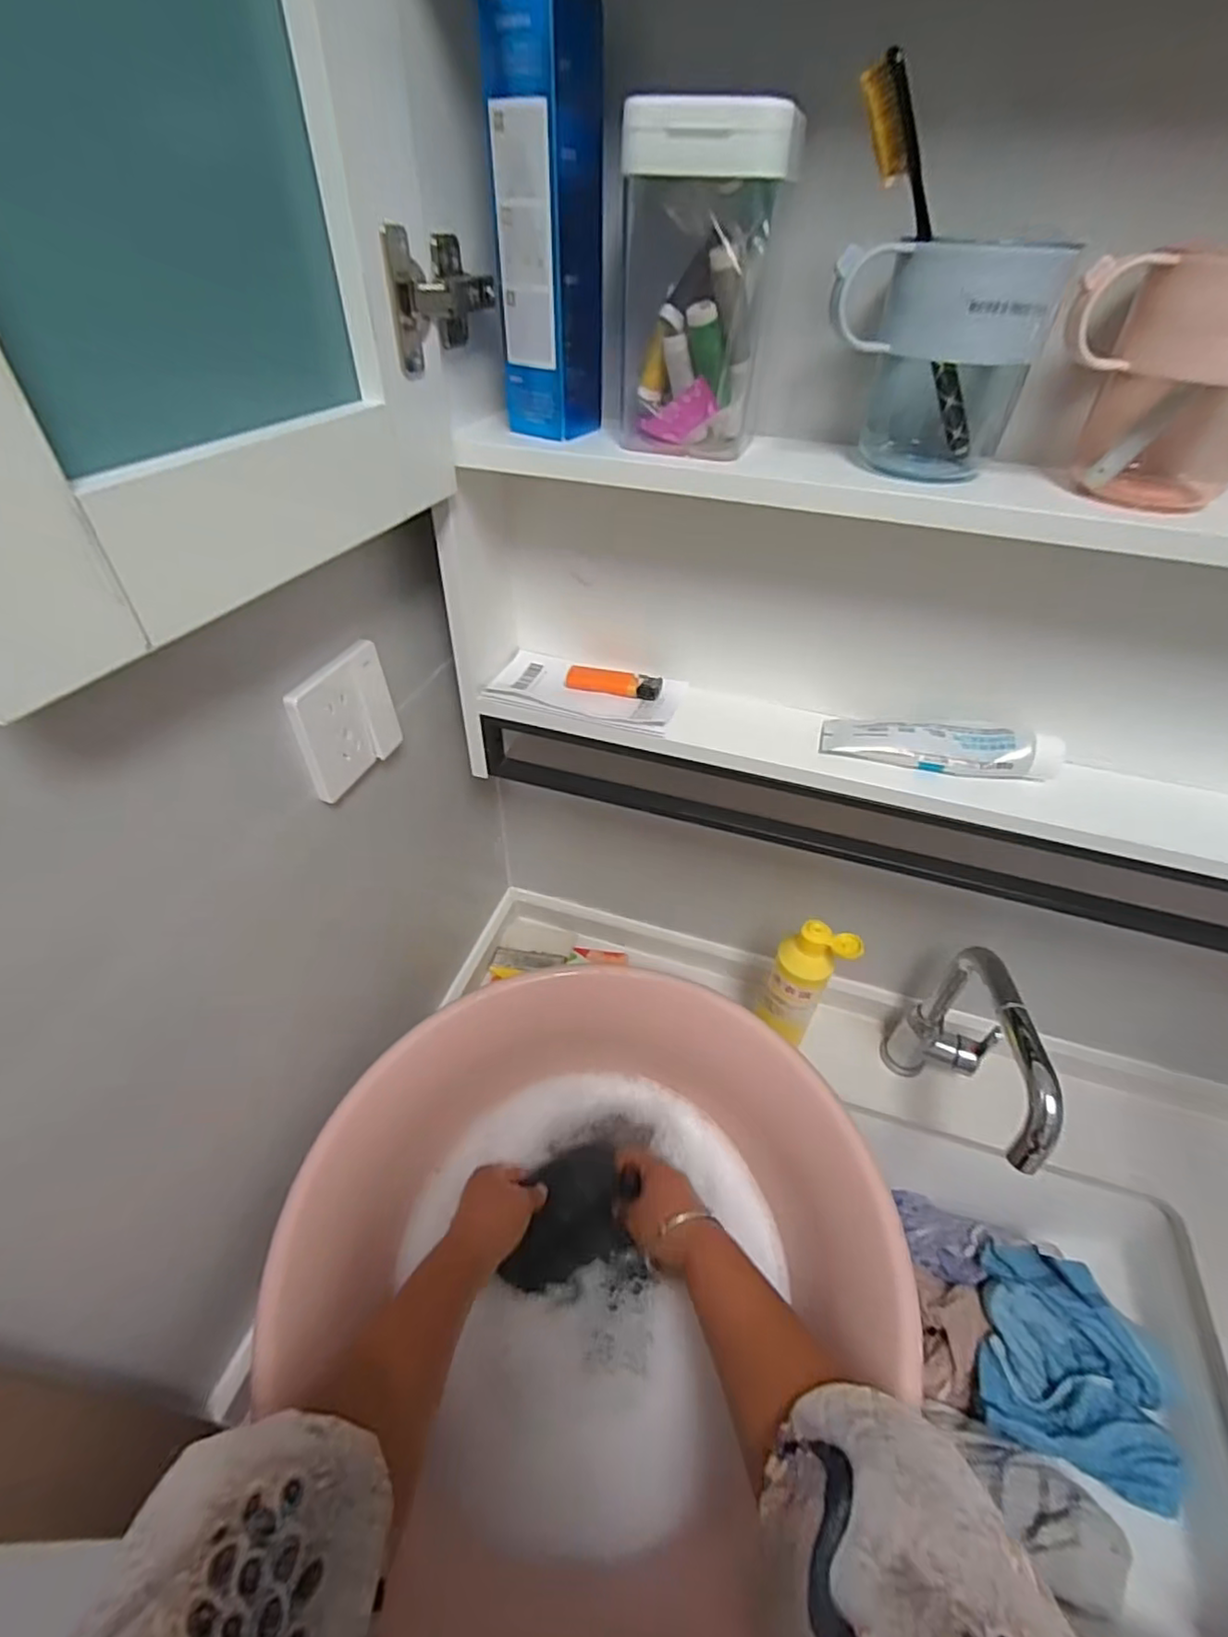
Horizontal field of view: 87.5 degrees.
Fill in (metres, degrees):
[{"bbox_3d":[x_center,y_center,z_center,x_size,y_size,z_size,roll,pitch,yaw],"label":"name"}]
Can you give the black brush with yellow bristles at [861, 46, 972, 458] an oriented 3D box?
[{"bbox_3d":[0.160,-0.268,0.329,0.018,0.183,0.011,-36,45,13],"label":"black brush with yellow bristles"}]

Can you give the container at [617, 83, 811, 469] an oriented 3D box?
[{"bbox_3d":[0.048,-0.292,0.363,0.082,0.146,0.076,7,44,6],"label":"container"}]

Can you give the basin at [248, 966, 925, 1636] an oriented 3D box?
[{"bbox_3d":[-0.015,0.320,0.508,0.386,0.141,0.387,1,44,-1],"label":"basin"}]

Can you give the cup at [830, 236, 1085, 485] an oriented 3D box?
[{"bbox_3d":[0.172,-0.251,0.356,0.105,0.103,0.067,17,46,15],"label":"cup"}]

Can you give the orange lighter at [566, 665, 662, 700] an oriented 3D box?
[{"bbox_3d":[-0.001,-0.116,0.547,0.079,0.013,0.023,11,44,9],"label":"orange lighter"}]

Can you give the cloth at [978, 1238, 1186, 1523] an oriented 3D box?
[{"bbox_3d":[0.415,0.491,0.581,0.145,0.051,0.152,18,46,17],"label":"cloth"}]

